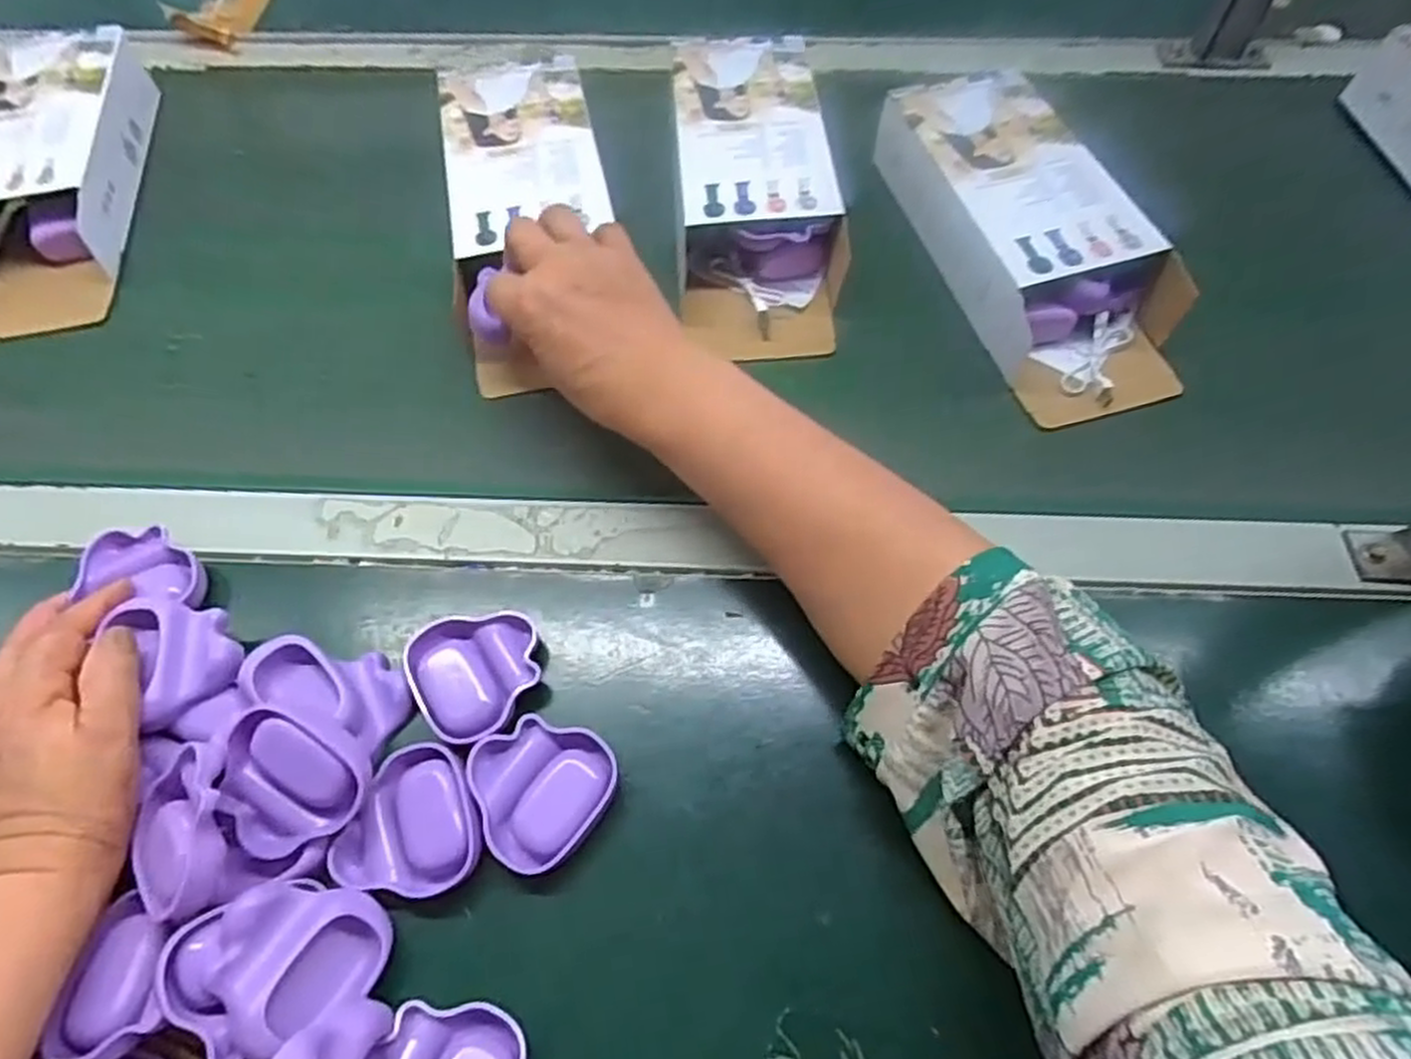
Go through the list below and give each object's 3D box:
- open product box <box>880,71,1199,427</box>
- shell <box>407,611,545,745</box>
[{"bbox_3d":[0.196,-0.183,0.488,0.102,0.056,0.240,-15,61,-9],"label":"open product box"},{"bbox_3d":[-0.112,0.072,0.387,0.061,0.015,0.061,-9,61,-5],"label":"shell"}]

